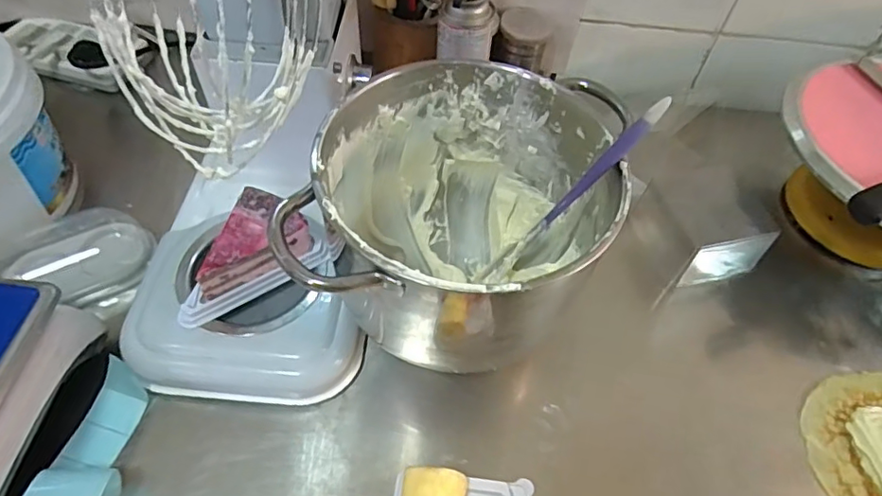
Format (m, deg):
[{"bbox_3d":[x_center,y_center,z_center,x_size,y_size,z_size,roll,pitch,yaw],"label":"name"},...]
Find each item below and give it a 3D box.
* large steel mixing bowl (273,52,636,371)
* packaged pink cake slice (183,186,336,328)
[{"bbox_3d":[0.013,-0.012,0.486,0.233,0.200,0.224,2,54,-3],"label":"large steel mixing bowl"},{"bbox_3d":[-0.190,-0.004,0.512,0.145,0.063,0.091,-25,60,-21],"label":"packaged pink cake slice"}]

